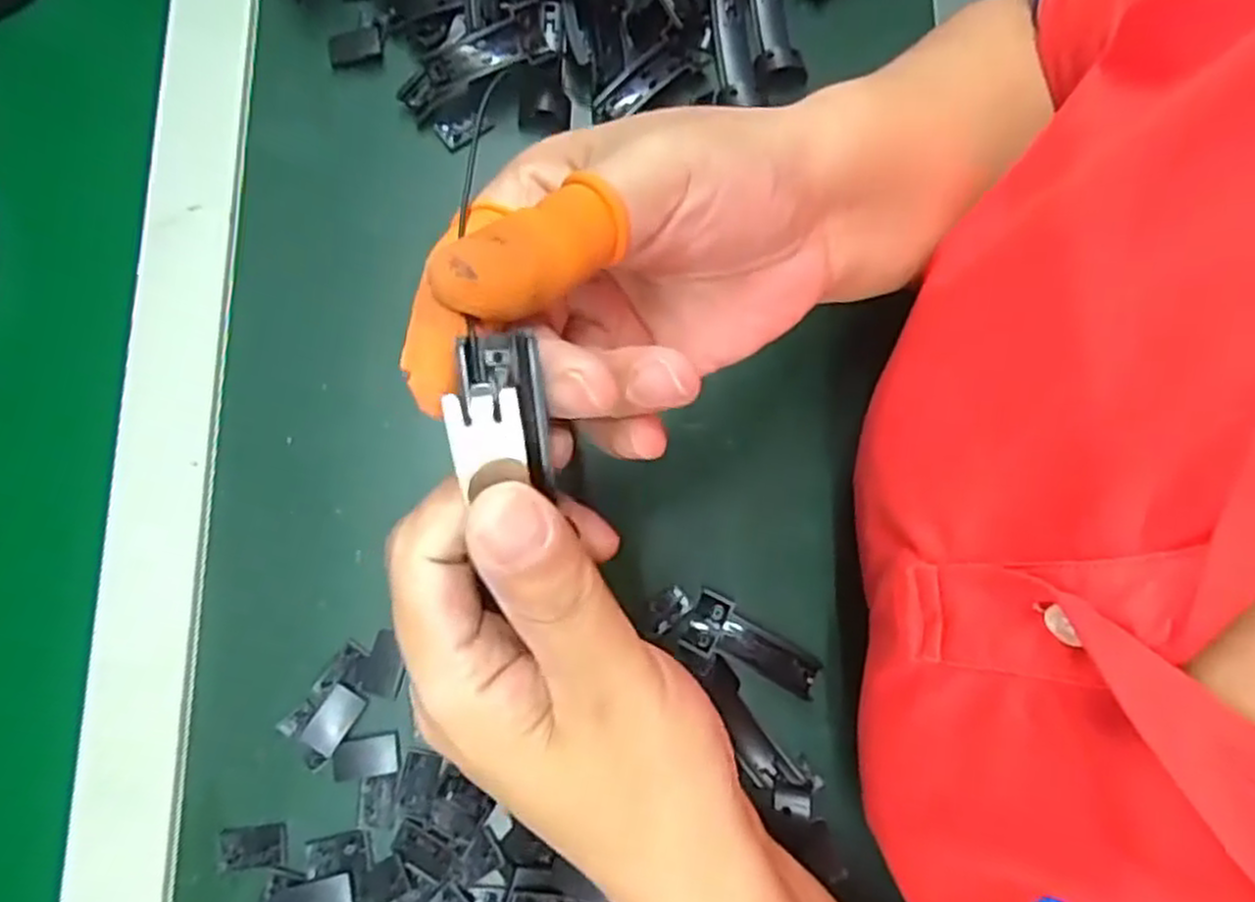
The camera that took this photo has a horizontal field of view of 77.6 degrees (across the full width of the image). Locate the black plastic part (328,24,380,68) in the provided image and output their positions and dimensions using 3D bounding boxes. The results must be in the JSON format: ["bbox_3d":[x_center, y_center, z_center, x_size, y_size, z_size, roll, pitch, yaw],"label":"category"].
[{"bbox_3d":[-0.134,-0.198,0.383,0.026,0.007,0.016,-13,79,-2],"label":"black plastic part"}]

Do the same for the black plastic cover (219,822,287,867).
[{"bbox_3d":[-0.151,0.159,0.313,0.027,0.004,0.015,-3,79,0],"label":"black plastic cover"}]

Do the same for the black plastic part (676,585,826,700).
[{"bbox_3d":[0.055,0.083,0.337,0.059,0.015,0.026,25,80,5],"label":"black plastic part"}]

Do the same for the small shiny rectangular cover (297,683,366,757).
[{"bbox_3d":[-0.122,0.111,0.322,0.016,0.005,0.026,31,81,6],"label":"small shiny rectangular cover"}]

